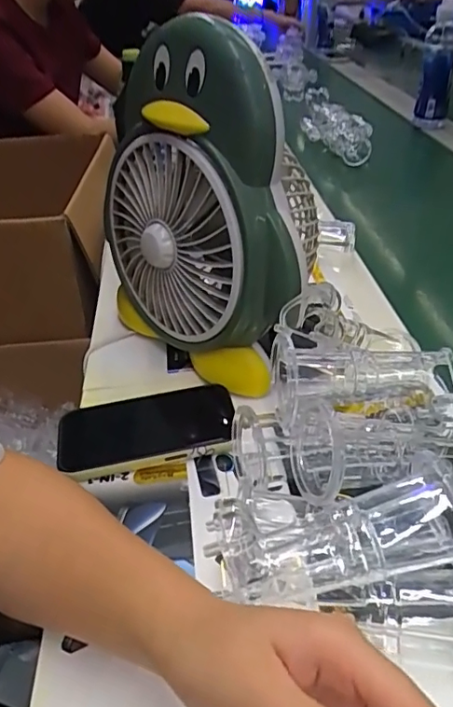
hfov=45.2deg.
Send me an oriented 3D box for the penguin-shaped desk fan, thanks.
[{"bbox_3d":[-0.015,-0.126,0.492,0.119,0.279,0.240,-31,45,-31],"label":"penguin-shaped desk fan"}]

